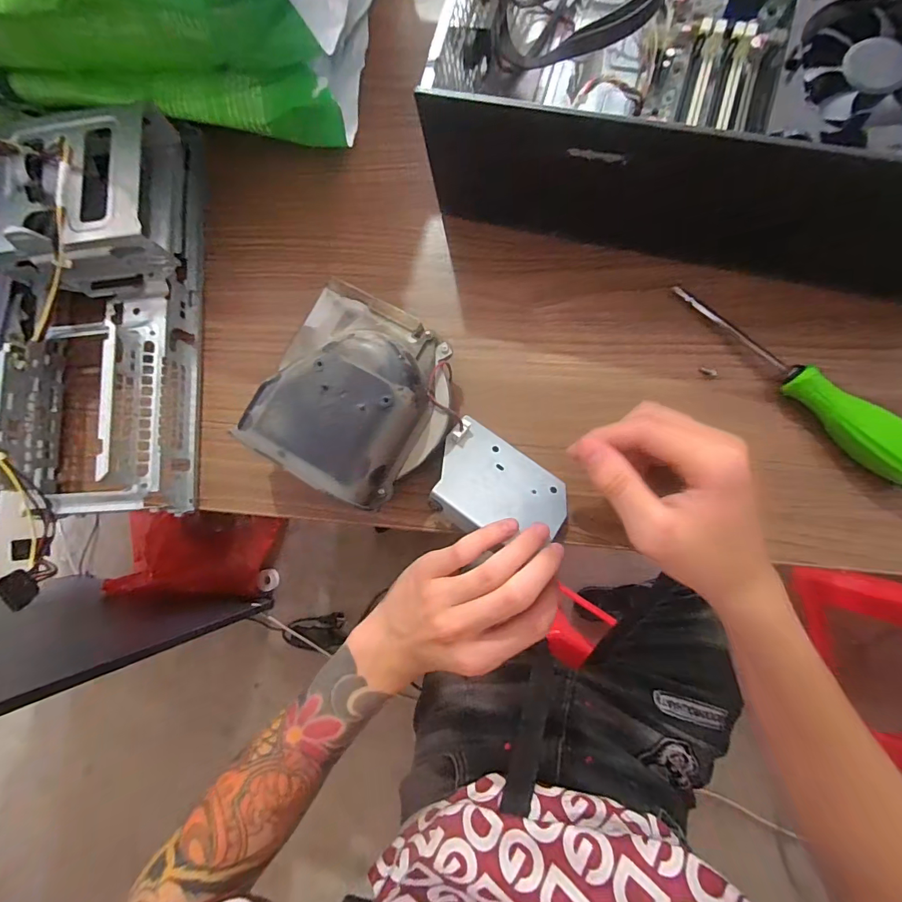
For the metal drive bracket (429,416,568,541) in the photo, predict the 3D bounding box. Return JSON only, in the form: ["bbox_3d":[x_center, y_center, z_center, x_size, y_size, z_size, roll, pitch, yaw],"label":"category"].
[{"bbox_3d":[0.031,0.025,0.293,0.091,0.014,0.068,35,62,8],"label":"metal drive bracket"}]

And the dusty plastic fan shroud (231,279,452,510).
[{"bbox_3d":[-0.062,-0.038,0.295,0.120,0.067,0.121,29,88,11],"label":"dusty plastic fan shroud"}]

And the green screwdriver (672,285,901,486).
[{"bbox_3d":[0.221,-0.045,0.278,0.024,0.027,0.184,-45,79,1],"label":"green screwdriver"}]

